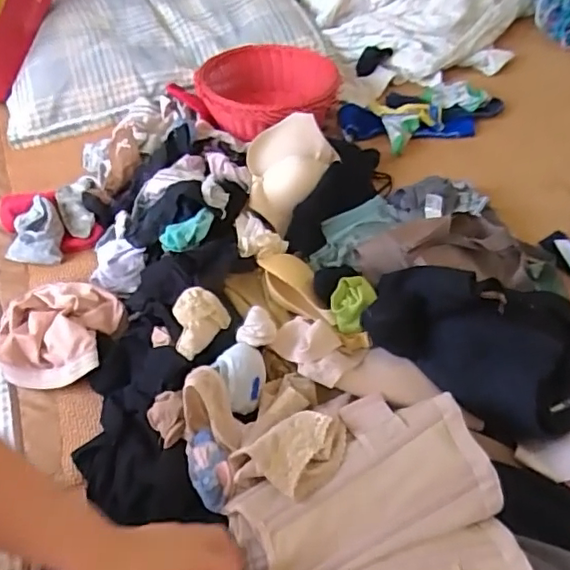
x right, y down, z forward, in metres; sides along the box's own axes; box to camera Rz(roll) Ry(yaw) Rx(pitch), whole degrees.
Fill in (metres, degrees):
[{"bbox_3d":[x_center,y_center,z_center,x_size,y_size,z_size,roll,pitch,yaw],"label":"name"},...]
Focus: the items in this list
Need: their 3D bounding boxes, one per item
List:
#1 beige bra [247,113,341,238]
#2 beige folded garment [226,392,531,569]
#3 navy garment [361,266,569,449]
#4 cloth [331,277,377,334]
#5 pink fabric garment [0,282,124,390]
[{"bbox_3d":[0.016,-0.191,0.941,0.154,0.081,0.190,-6,52,-1],"label":"beige bra"},{"bbox_3d":[0.082,0.240,0.591,0.279,0.076,0.241,-12,53,-6],"label":"beige folded garment"},{"bbox_3d":[0.259,0.060,0.709,0.291,0.114,0.186,30,60,23],"label":"navy garment"},{"bbox_3d":[0.092,0.021,0.751,0.051,0.031,0.081,22,57,19],"label":"cloth"},{"bbox_3d":[-0.331,0.067,0.805,0.162,0.061,0.151,-2,52,2],"label":"pink fabric garment"}]

